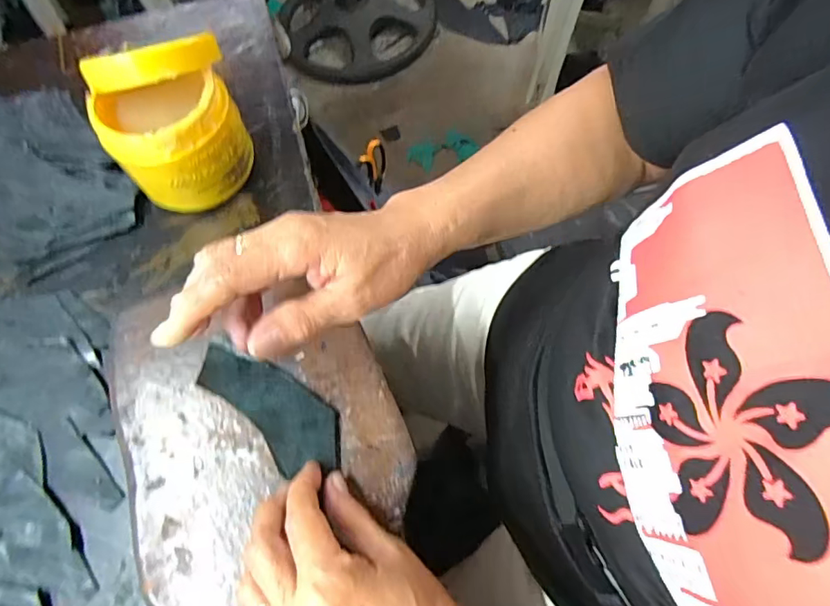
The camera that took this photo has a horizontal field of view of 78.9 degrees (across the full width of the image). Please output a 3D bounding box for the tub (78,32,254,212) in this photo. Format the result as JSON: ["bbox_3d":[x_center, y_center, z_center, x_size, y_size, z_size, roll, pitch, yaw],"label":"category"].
[{"bbox_3d":[-0.176,-0.131,0.372,0.085,0.103,0.083,-11,67,-2],"label":"tub"}]

